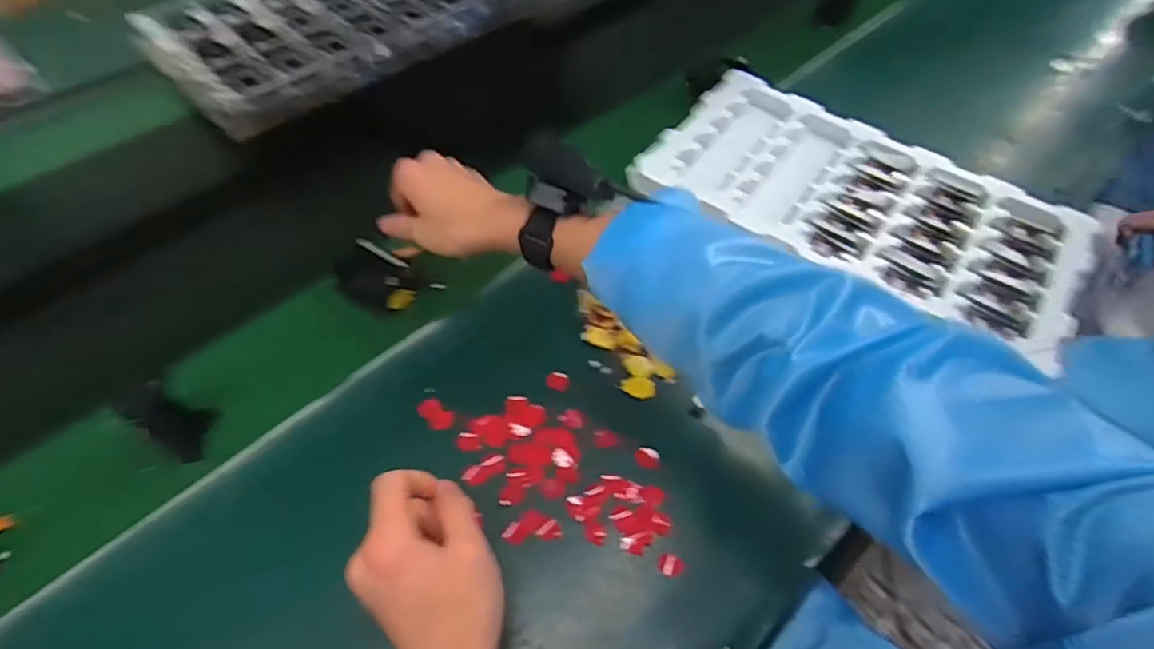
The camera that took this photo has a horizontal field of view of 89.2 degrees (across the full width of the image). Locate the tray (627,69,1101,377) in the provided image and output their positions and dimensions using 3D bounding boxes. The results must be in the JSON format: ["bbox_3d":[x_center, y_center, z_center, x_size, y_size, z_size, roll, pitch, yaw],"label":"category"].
[{"bbox_3d":[0.308,-0.140,0.640,0.441,0.030,0.257,29,58,20],"label":"tray"}]

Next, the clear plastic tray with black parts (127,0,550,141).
[{"bbox_3d":[-0.314,-0.462,0.836,0.532,0.051,0.317,-33,60,-23],"label":"clear plastic tray with black parts"}]

